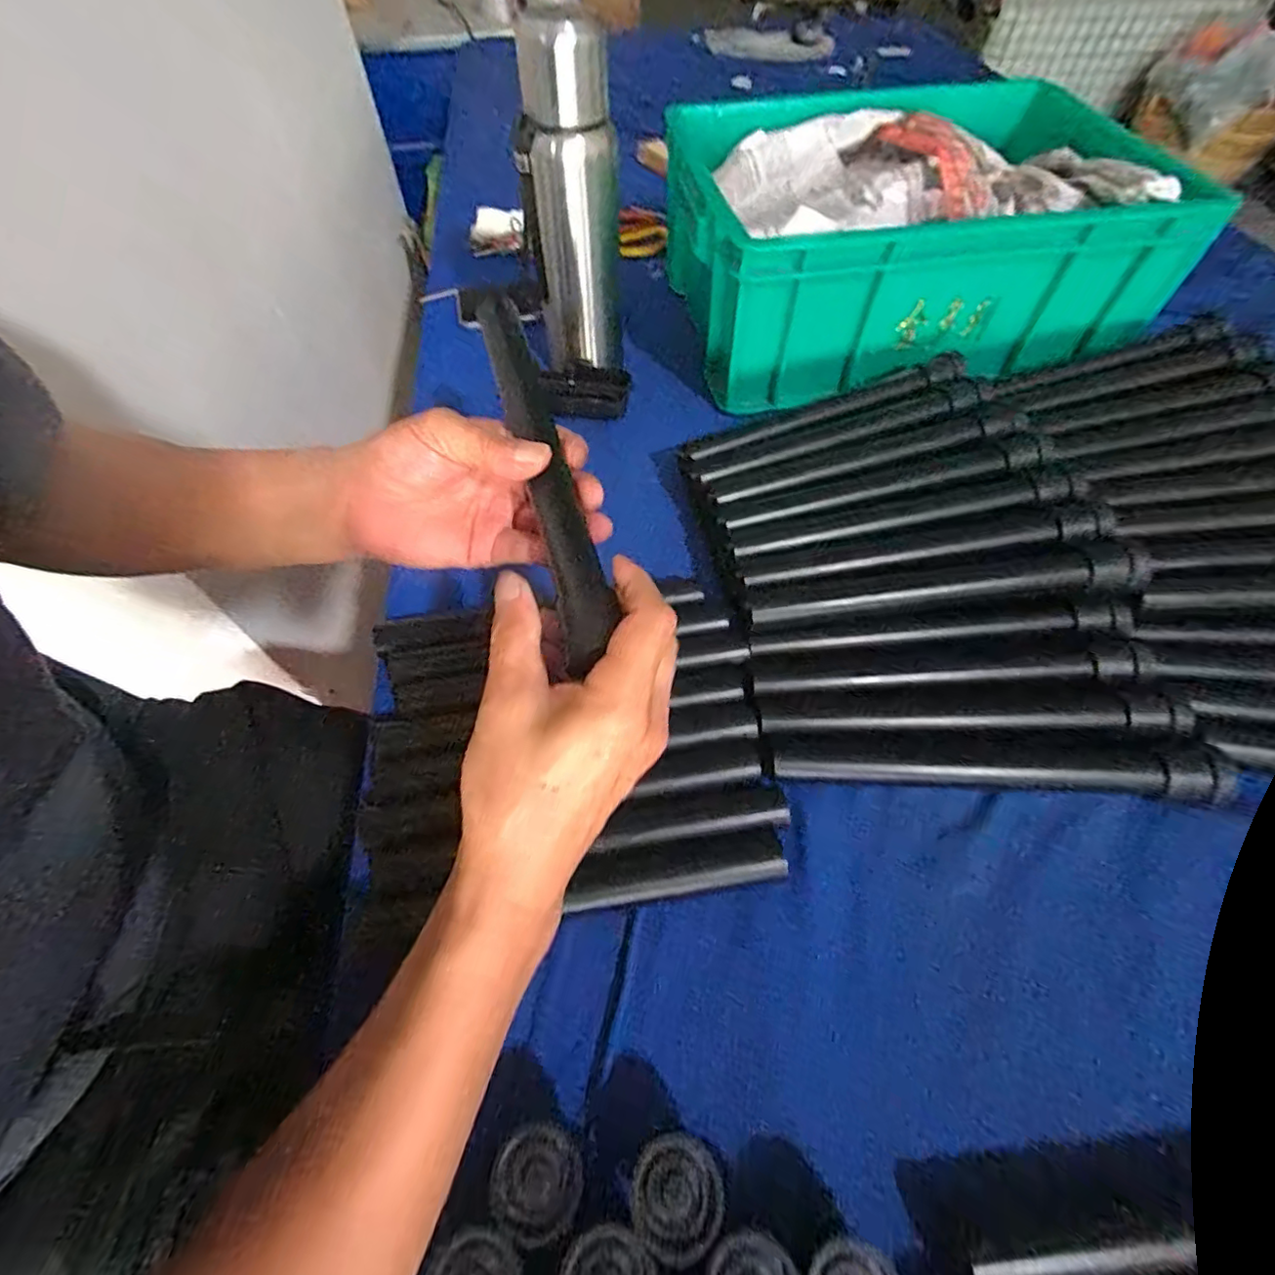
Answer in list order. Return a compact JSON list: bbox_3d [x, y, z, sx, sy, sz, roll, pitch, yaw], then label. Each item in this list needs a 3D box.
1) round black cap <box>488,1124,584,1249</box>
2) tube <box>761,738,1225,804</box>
[{"bbox_3d":[-0.039,0.212,0.225,0.033,0.008,0.033,-1,56,1],"label":"round black cap"},{"bbox_3d":[0.200,0.075,0.330,0.239,0.022,0.027,3,56,3],"label":"tube"}]

